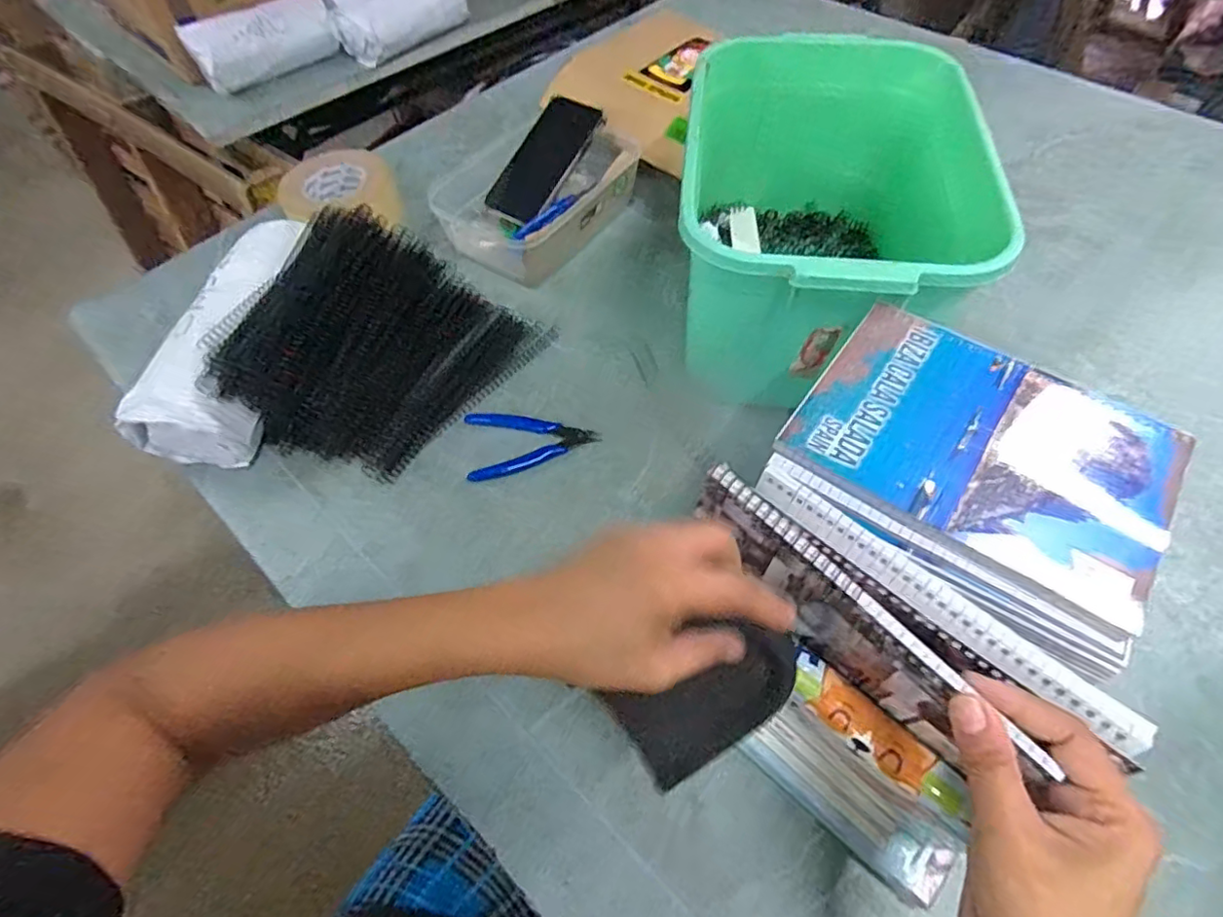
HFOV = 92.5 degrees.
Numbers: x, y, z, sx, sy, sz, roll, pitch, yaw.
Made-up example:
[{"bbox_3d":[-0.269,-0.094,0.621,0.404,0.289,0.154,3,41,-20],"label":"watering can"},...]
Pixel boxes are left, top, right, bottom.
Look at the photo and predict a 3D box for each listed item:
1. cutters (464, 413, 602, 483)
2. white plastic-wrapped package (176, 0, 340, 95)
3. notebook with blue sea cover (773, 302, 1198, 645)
[{"bbox_3d":[-0.073,-0.017,0.547,0.120,0.007,0.070,-7,58,-2],"label":"cutters"},{"bbox_3d":[-0.709,-0.854,1.205,0.284,0.098,0.091,-32,62,-16],"label":"white plastic-wrapped package"},{"bbox_3d":[0.219,-0.011,0.346,0.192,0.012,0.144,32,65,20],"label":"notebook with blue sea cover"}]

